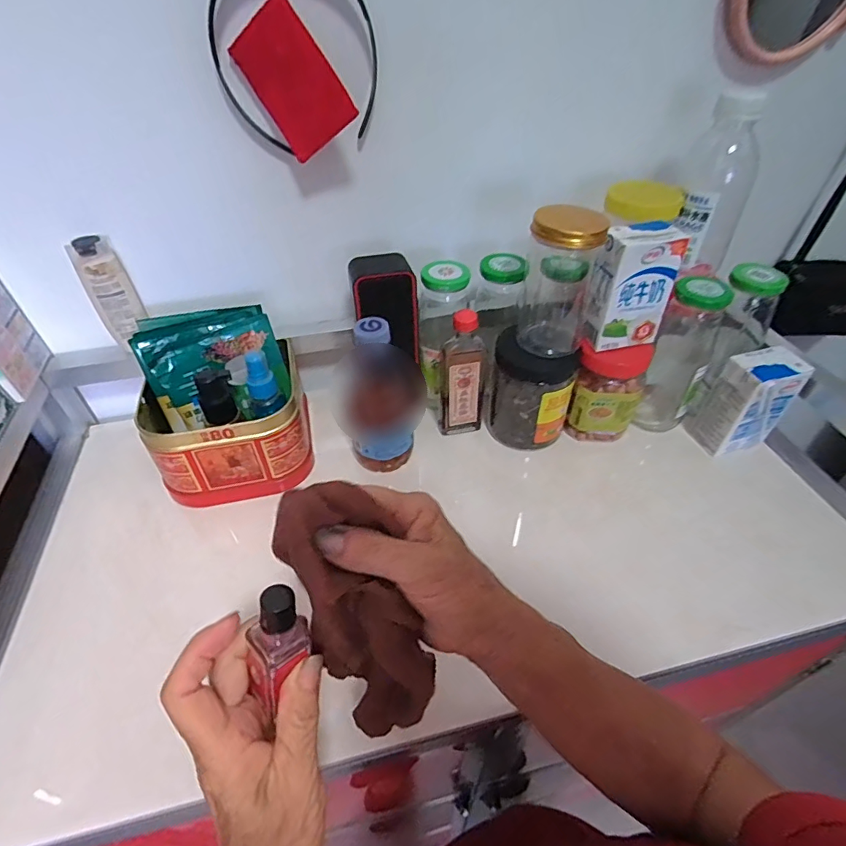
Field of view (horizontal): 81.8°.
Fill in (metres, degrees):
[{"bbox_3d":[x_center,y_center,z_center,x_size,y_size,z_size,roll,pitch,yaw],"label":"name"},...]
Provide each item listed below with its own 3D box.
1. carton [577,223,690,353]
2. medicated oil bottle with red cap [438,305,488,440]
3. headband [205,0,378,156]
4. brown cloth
[{"bbox_3d":[0.195,-0.126,0.459,0.071,0.105,0.040,-15,46,-15],"label":"carton"},{"bbox_3d":[0.042,-0.047,0.506,0.046,0.149,0.023,7,45,7],"label":"medicated oil bottle with red cap"},{"bbox_3d":[-0.101,-0.295,0.393,0.130,0.136,0.025,-13,46,-12],"label":"headband"},{"bbox_3d":[-0.033,0.105,0.271,0.055,0.156,0.047,-23,14,-22],"label":"brown cloth"}]

